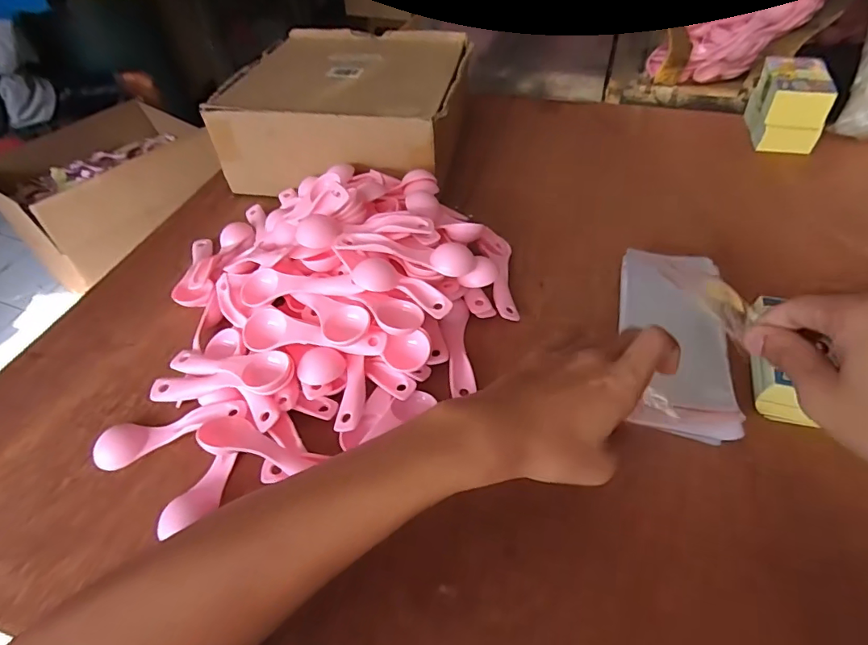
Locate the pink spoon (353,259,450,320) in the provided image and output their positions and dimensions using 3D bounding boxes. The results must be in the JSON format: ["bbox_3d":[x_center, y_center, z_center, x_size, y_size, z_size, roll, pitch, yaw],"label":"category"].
[{"bbox_3d":[-0.024,-0.028,0.377,0.079,0.012,0.028,23,51,5],"label":"pink spoon"}]

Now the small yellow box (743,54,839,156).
[{"bbox_3d":[0.434,-0.267,0.595,0.068,0.081,0.103,10,48,13],"label":"small yellow box"}]

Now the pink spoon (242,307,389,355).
[{"bbox_3d":[-0.094,0.010,0.367,0.112,0.017,0.031,9,49,11],"label":"pink spoon"}]

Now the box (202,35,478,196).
[{"bbox_3d":[-0.099,-0.254,0.593,0.261,0.111,0.273,2,47,6],"label":"box"}]

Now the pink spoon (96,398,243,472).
[{"bbox_3d":[-0.191,0.077,0.354,0.106,0.014,0.028,-16,48,-11],"label":"pink spoon"}]

